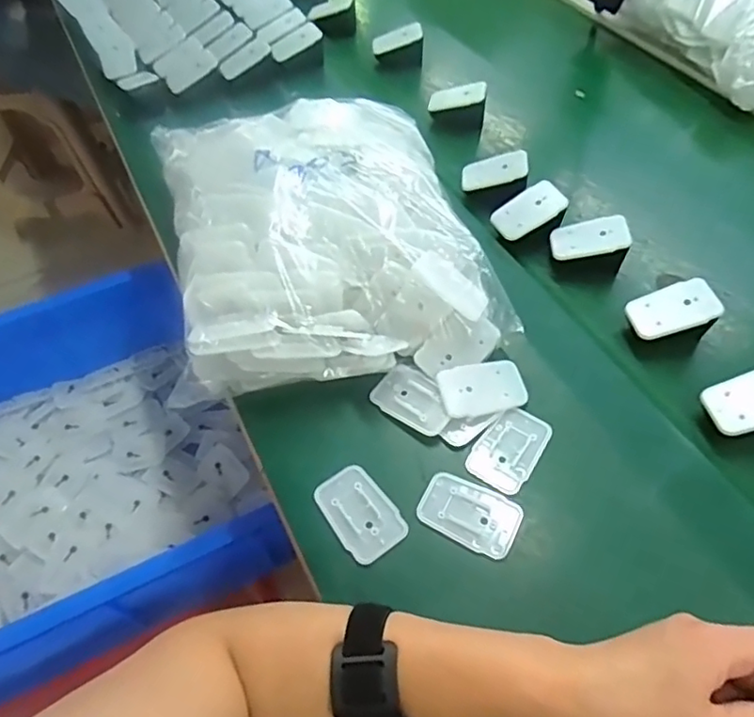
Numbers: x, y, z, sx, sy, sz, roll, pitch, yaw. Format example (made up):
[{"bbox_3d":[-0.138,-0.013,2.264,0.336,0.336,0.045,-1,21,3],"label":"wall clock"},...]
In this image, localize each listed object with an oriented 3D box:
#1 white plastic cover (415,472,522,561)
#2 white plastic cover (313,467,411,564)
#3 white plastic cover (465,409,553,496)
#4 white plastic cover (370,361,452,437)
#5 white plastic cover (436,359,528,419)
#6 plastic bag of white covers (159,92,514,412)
[{"bbox_3d":[0.068,0.113,0.432,0.070,0.007,0.046,22,57,18],"label":"white plastic cover"},{"bbox_3d":[-0.013,0.112,0.432,0.045,0.004,0.068,-30,58,-19],"label":"white plastic cover"},{"bbox_3d":[0.104,0.069,0.459,0.045,0.008,0.069,29,60,21],"label":"white plastic cover"},{"bbox_3d":[0.031,0.034,0.483,0.067,0.011,0.043,31,60,23],"label":"white plastic cover"},{"bbox_3d":[0.085,0.024,0.472,0.068,0.013,0.043,-12,54,-6],"label":"white plastic cover"},{"bbox_3d":[-0.051,-0.118,0.542,0.267,0.104,0.298,-10,54,-5],"label":"plastic bag of white covers"}]

